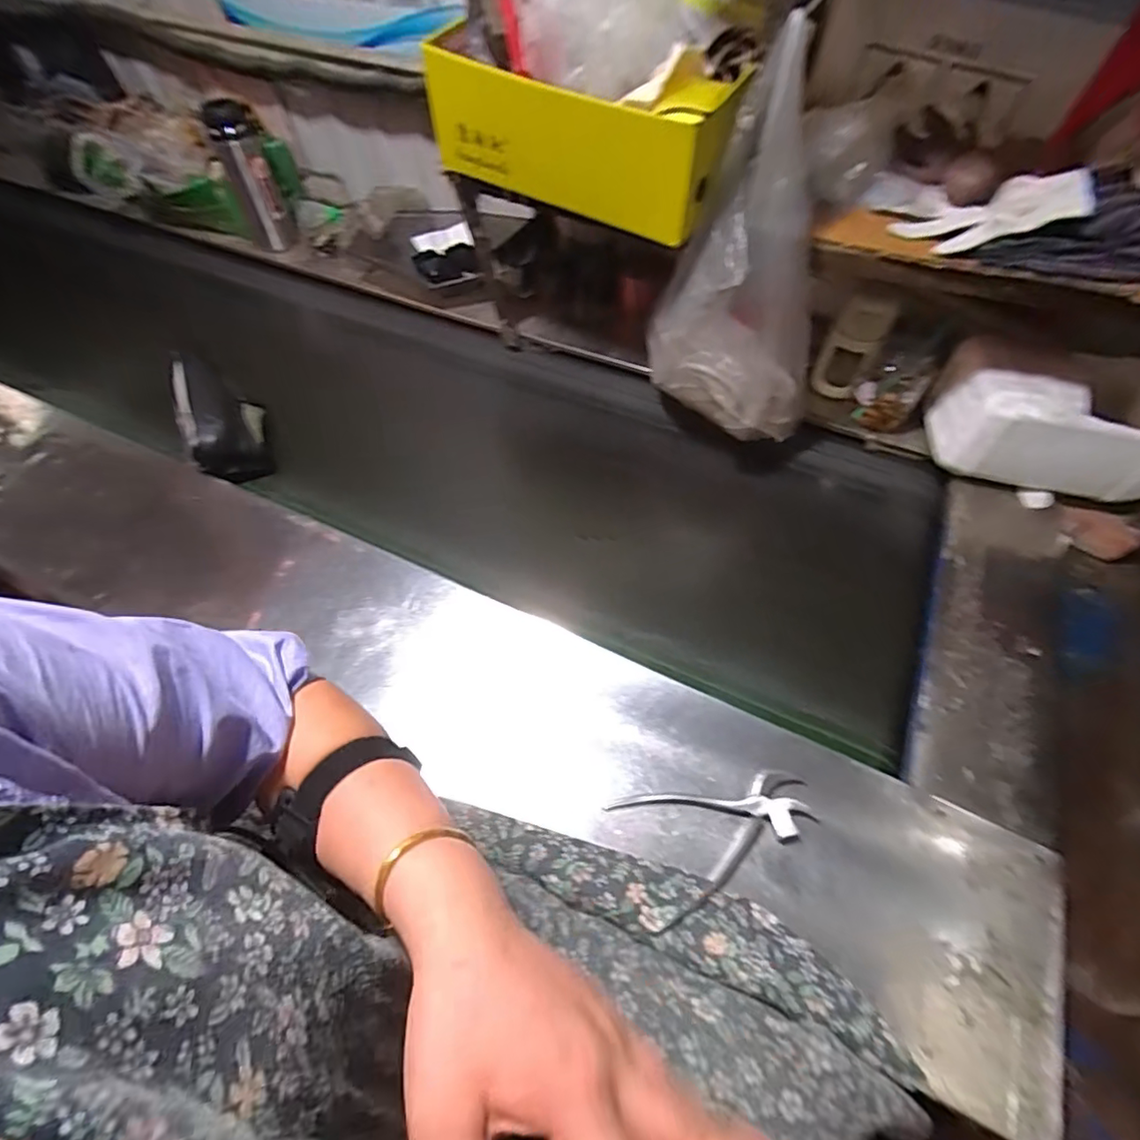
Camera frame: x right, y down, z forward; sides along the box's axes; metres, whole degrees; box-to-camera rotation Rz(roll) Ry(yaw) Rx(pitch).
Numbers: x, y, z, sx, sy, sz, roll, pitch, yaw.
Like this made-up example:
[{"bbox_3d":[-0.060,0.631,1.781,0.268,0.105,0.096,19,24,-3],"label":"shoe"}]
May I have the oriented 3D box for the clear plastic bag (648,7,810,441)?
[{"bbox_3d":[0.199,-0.316,0.626,0.207,0.341,0.139,8,59,7],"label":"clear plastic bag"}]

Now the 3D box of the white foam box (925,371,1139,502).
[{"bbox_3d":[0.630,-0.182,0.712,0.258,0.118,0.107,11,59,9],"label":"white foam box"}]

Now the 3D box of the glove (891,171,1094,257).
[{"bbox_3d":[0.441,-0.371,0.583,0.170,0.013,0.079,-13,60,18],"label":"glove"}]

